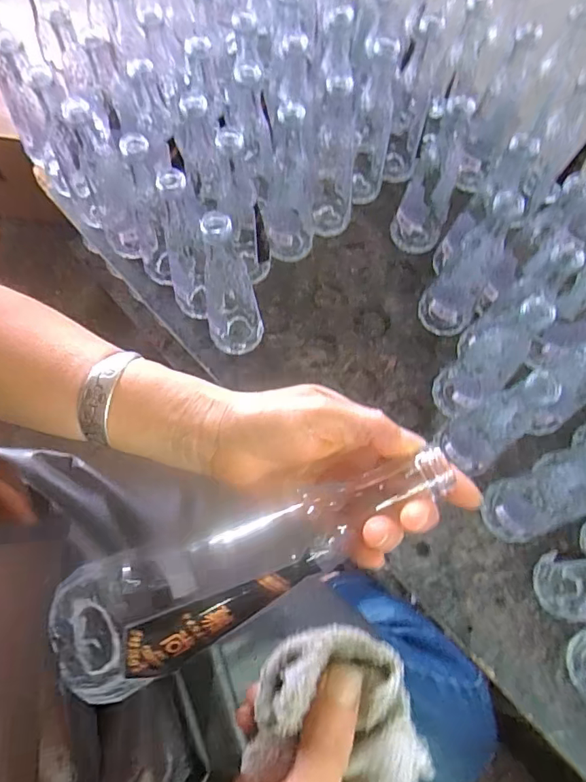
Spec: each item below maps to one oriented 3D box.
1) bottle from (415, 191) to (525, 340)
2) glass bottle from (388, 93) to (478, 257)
[{"bbox_3d":[0.202,-0.135,0.563,0.063,0.213,0.051,38,74,13],"label":"bottle"},{"bbox_3d":[0.174,-0.255,0.622,0.067,0.187,0.058,24,72,8],"label":"glass bottle"}]

